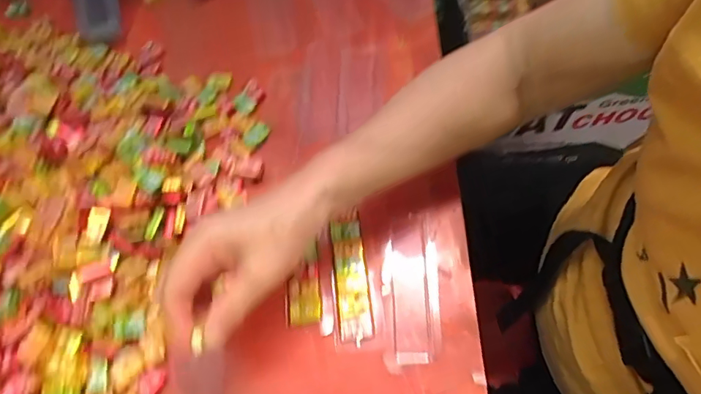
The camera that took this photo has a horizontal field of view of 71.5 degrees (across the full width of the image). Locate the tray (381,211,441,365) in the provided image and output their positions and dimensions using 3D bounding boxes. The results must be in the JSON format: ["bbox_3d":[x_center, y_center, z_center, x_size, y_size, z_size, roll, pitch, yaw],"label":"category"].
[{"bbox_3d":[0.052,0.075,0.423,0.046,0.014,0.133,0,62,3],"label":"tray"}]

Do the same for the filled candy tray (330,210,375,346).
[{"bbox_3d":[0.000,0.067,0.425,0.028,0.010,0.116,-6,62,-1],"label":"filled candy tray"}]

